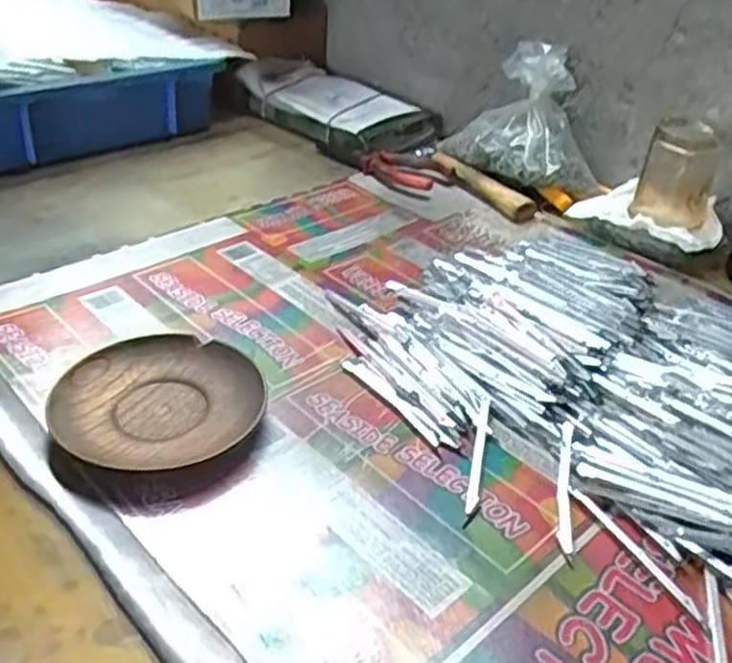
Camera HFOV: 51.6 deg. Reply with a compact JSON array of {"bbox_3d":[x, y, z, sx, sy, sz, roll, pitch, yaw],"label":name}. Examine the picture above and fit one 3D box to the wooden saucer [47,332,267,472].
[{"bbox_3d":[-0.118,0.040,0.430,0.111,0.014,0.107,3,35,-2],"label":"wooden saucer"}]

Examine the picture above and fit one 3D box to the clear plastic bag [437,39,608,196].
[{"bbox_3d":[0.151,-0.193,0.704,0.157,0.122,0.071,27,40,28],"label":"clear plastic bag"}]

